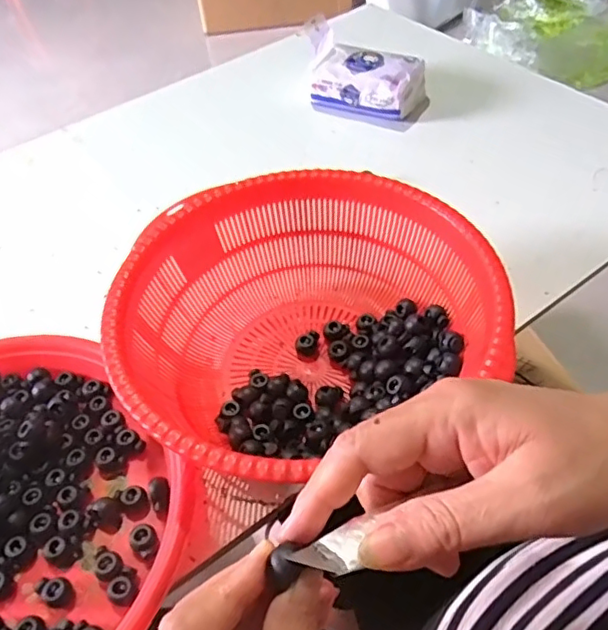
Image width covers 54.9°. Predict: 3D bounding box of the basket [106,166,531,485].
[{"bbox_3d":[-0.002,0.007,0.379,0.225,0.085,0.206,-3,49,3],"label":"basket"}]

